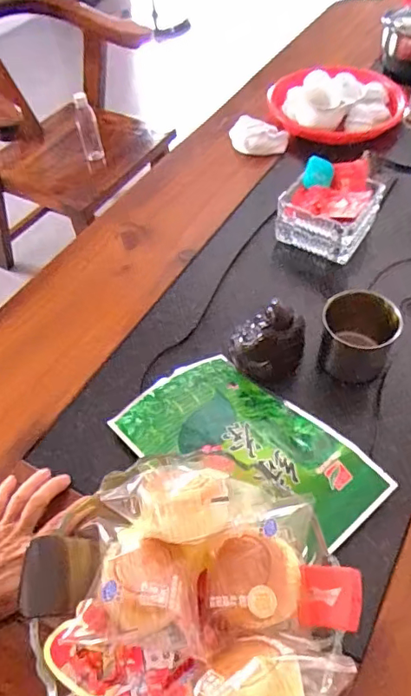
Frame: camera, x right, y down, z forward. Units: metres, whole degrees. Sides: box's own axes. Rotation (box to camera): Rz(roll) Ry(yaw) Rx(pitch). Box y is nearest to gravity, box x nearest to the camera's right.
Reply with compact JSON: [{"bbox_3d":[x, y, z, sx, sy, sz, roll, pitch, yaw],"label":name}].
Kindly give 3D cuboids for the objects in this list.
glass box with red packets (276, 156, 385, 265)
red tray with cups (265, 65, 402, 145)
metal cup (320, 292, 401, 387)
[{"bbox_3d":[0.191,-0.219,0.782,0.130,0.075,0.135,20,55,20],"label":"glass box with red packets"},{"bbox_3d":[0.256,-0.496,1.019,0.248,0.061,0.267,2,51,7],"label":"red tray with cups"},{"bbox_3d":[0.186,-0.017,0.630,0.085,0.076,0.079,7,51,11],"label":"metal cup"}]

